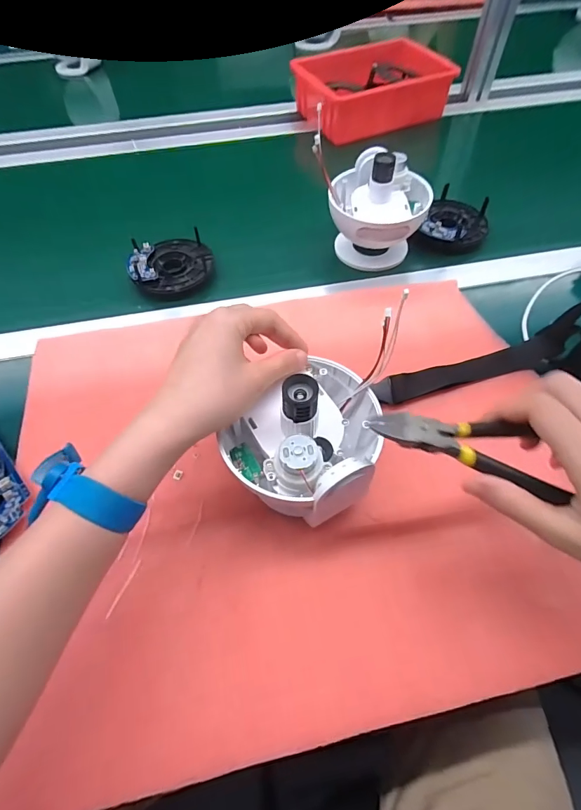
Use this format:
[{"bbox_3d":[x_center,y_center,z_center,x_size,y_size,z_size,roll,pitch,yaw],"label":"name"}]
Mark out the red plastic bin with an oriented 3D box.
[{"bbox_3d":[0.147,-0.559,0.710,0.244,0.089,0.156,-23,60,-11],"label":"red plastic bin"}]

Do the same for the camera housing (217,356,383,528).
[{"bbox_3d":[0.017,0.018,0.271,0.112,0.057,0.106,-33,62,-17],"label":"camera housing"}]

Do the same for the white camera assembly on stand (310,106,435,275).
[{"bbox_3d":[0.098,-0.246,0.476,0.130,0.124,0.122,3,58,5],"label":"white camera assembly on stand"}]

